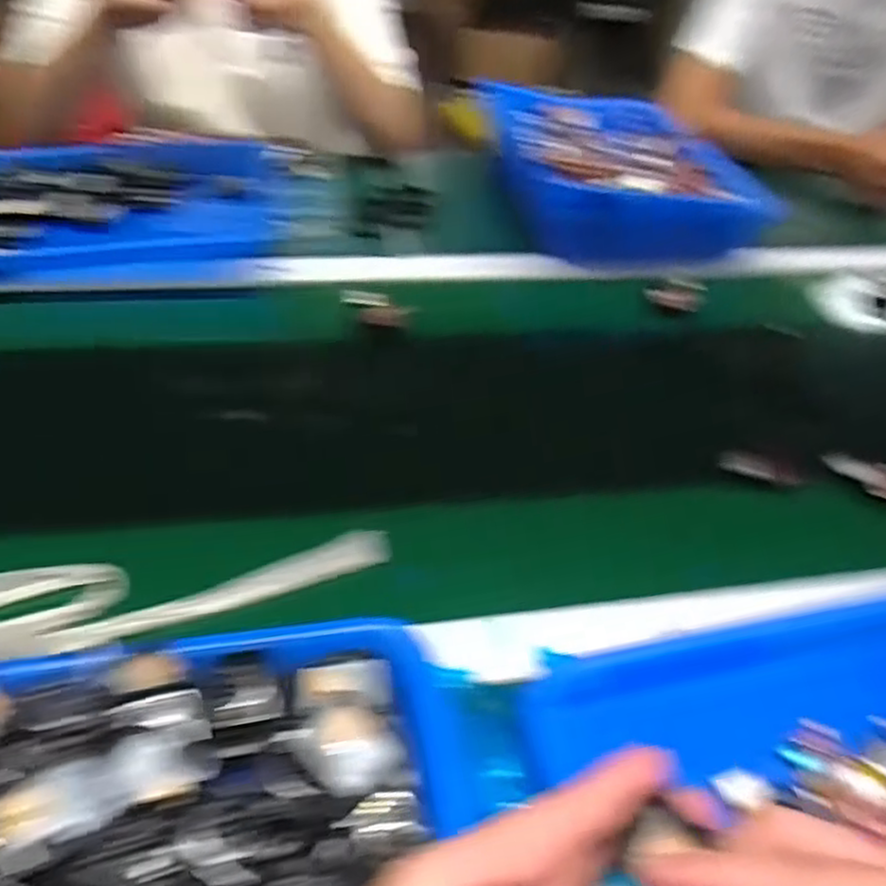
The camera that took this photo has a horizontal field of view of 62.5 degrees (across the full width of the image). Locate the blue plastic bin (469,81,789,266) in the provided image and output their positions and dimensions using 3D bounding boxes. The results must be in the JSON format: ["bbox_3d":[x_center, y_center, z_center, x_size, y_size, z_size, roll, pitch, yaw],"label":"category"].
[{"bbox_3d":[0.202,-0.335,0.876,0.273,0.080,0.337,-2,44,-7],"label":"blue plastic bin"}]

